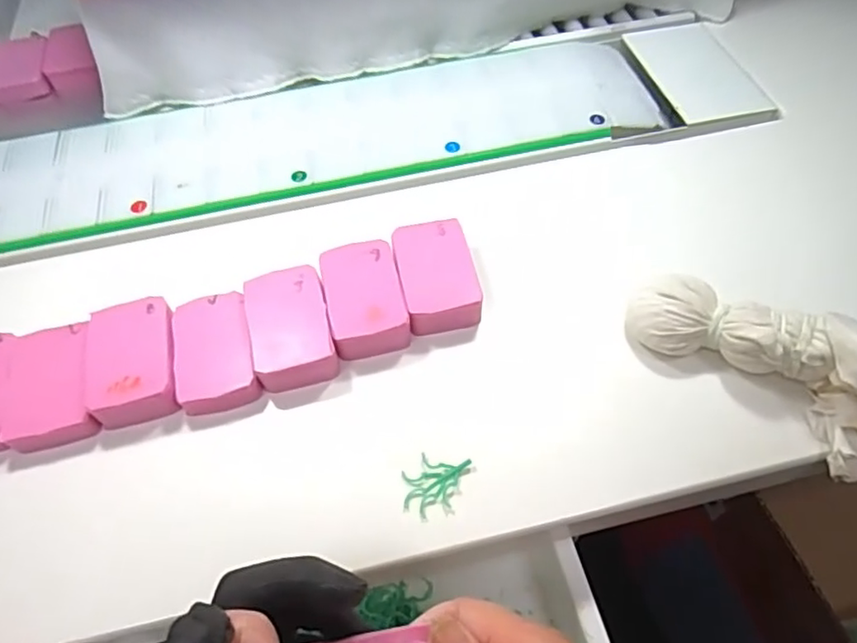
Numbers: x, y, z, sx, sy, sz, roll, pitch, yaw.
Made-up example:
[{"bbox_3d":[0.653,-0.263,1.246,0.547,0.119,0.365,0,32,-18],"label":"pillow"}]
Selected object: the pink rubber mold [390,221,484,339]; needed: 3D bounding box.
[{"bbox_3d":[0.005,-0.028,0.379,0.046,0.026,0.073,-12,58,-4],"label":"pink rubber mold"}]

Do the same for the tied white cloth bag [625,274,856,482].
[{"bbox_3d":[0.188,0.022,0.323,0.158,0.056,0.051,35,66,22],"label":"tied white cloth bag"}]

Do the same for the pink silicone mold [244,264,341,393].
[{"bbox_3d":[-0.081,0.003,0.359,0.045,0.022,0.075,-15,58,-5],"label":"pink silicone mold"}]

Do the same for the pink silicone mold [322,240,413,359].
[{"bbox_3d":[-0.039,-0.014,0.370,0.044,0.022,0.074,-14,58,-5],"label":"pink silicone mold"}]

